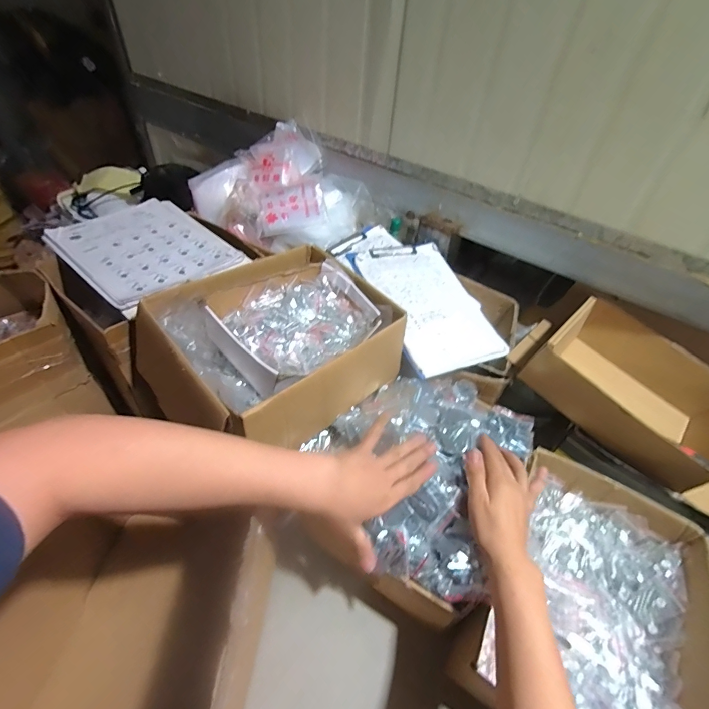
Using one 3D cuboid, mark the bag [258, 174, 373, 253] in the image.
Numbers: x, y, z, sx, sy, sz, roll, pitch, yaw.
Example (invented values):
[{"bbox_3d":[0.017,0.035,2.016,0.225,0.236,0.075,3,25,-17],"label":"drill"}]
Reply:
[{"bbox_3d":[-0.082,-0.316,0.848,0.170,0.101,0.238,24,48,18],"label":"bag"}]

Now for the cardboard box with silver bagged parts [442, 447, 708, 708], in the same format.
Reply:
[{"bbox_3d":[0.309,0.320,0.504,0.243,0.086,0.319,25,49,19],"label":"cardboard box with silver bagged parts"}]

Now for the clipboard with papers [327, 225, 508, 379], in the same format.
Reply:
[{"bbox_3d":[0.125,-0.125,0.762,0.229,0.015,0.369,-20,64,-29],"label":"clipboard with papers"}]

